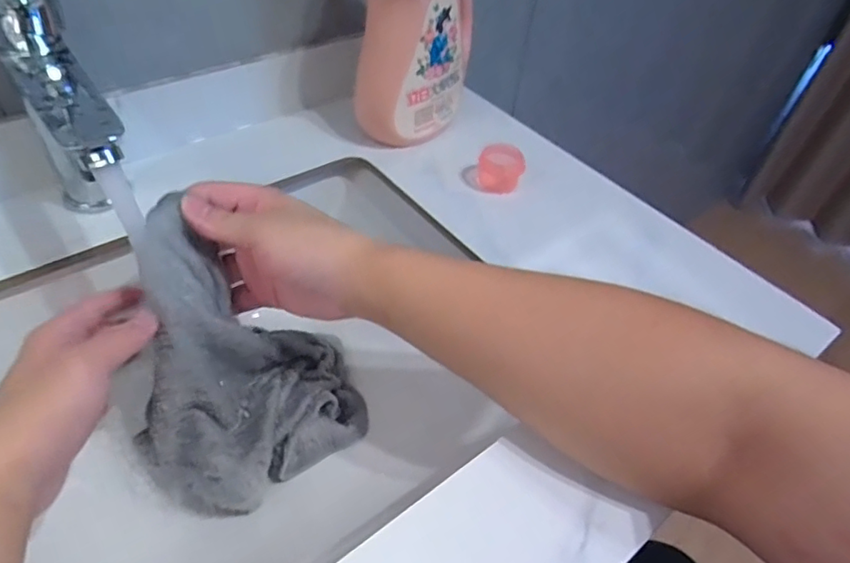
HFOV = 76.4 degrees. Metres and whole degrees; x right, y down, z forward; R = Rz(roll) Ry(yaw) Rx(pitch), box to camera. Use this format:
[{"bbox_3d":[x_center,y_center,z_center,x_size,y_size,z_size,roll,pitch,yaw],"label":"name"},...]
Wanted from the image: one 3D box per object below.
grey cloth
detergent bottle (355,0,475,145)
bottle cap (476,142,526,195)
[{"bbox_3d":[-0.120,0.060,0.379,0.139,0.180,0.143,13,48,4],"label":"grey cloth"},{"bbox_3d":[-0.002,-0.237,0.487,0.072,0.212,0.120,23,49,15],"label":"detergent bottle"},{"bbox_3d":[0.069,-0.105,0.497,0.042,0.027,0.042,3,47,-3],"label":"bottle cap"}]

